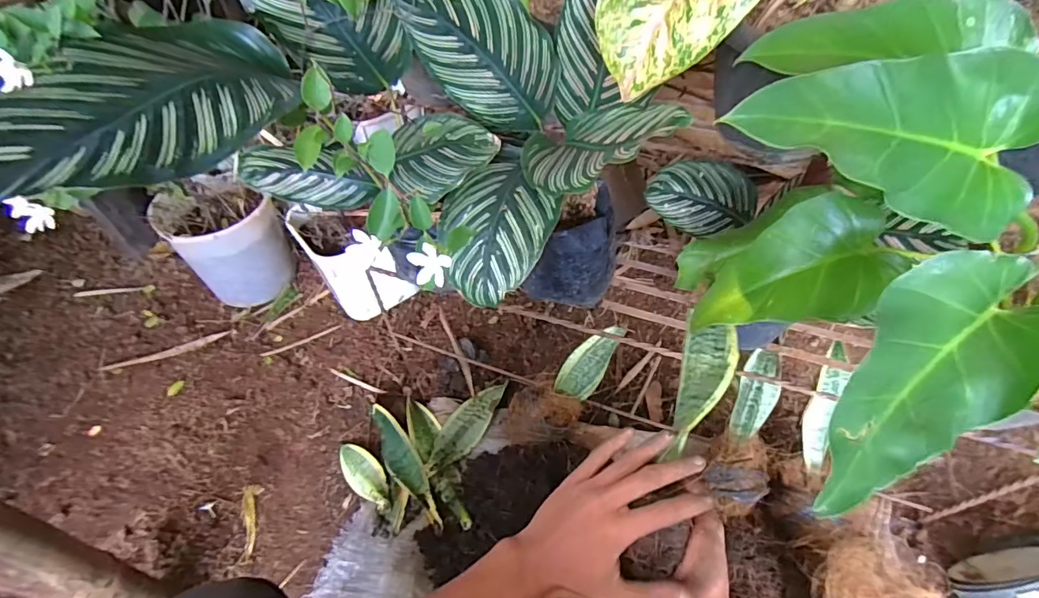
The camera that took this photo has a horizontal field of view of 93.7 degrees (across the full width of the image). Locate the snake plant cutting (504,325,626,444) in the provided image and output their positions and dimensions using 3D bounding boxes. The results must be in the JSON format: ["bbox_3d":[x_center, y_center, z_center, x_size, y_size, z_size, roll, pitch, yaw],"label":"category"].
[{"bbox_3d":[0.079,0.157,0.863,0.280,0.067,0.103,-46,55,9],"label":"snake plant cutting"}]

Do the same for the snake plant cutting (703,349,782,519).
[{"bbox_3d":[0.353,0.210,0.762,0.093,0.269,0.070,10,9,10],"label":"snake plant cutting"}]

